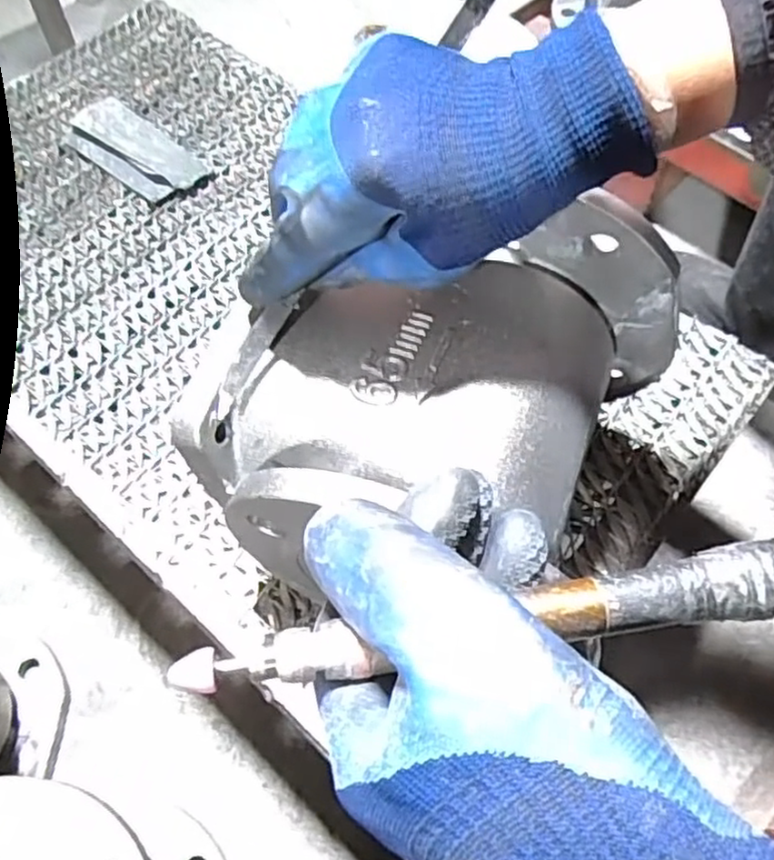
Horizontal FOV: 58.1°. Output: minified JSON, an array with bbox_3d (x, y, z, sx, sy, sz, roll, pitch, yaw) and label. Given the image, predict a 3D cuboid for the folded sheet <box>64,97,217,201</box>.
[{"bbox_3d":[-0.218,-0.245,0.606,0.138,0.015,0.067,39,67,19],"label":"folded sheet"}]

